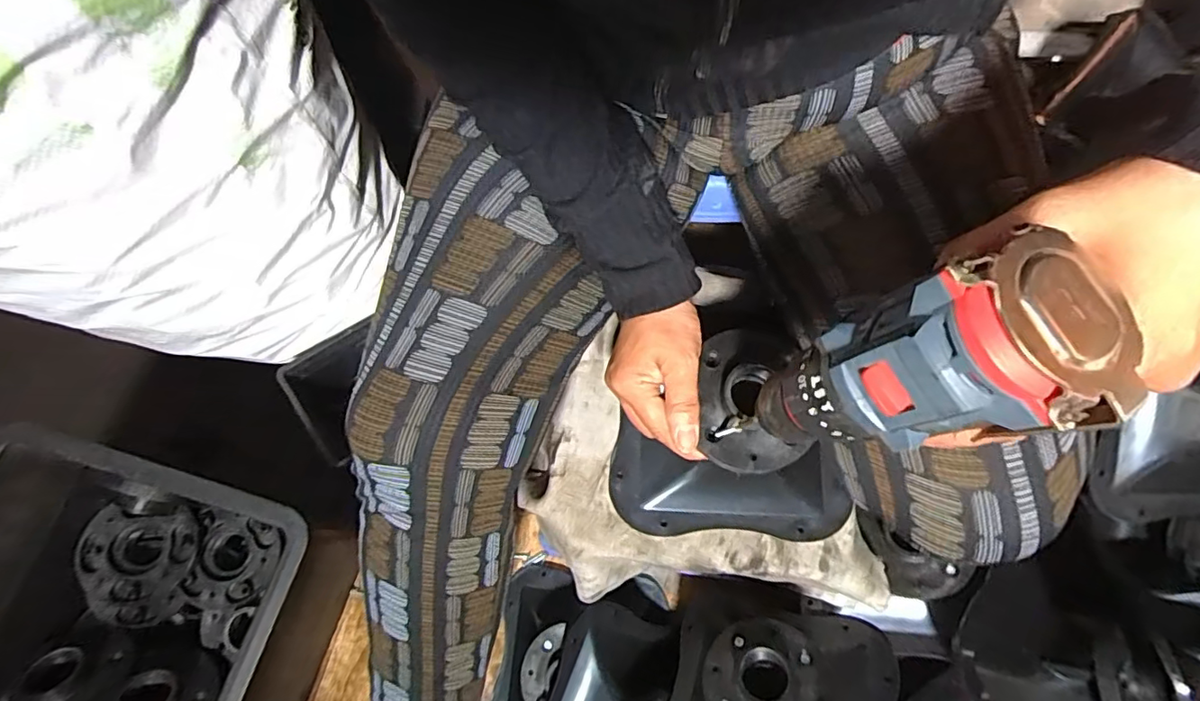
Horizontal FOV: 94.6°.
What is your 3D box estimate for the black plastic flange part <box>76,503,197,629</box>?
[{"bbox_3d":[-0.428,0.198,0.508,0.093,0.033,0.106,11,73,2],"label":"black plastic flange part"}]

